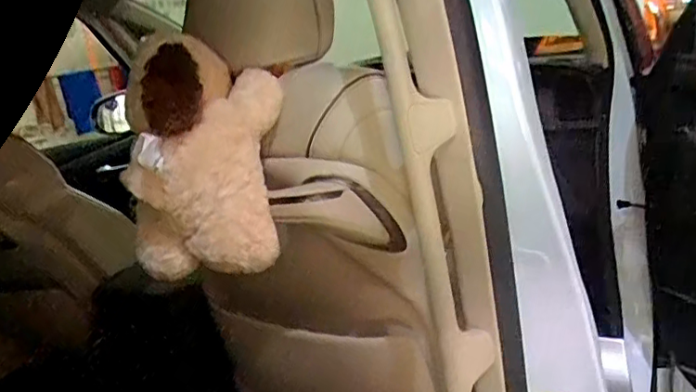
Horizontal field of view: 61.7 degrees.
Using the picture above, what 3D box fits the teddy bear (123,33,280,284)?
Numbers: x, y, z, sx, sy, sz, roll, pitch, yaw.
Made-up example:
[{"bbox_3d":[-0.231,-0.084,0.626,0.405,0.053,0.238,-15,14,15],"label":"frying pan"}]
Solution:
[{"bbox_3d":[-0.179,-0.047,0.704,0.185,0.259,0.149,-5,17,10],"label":"teddy bear"}]

